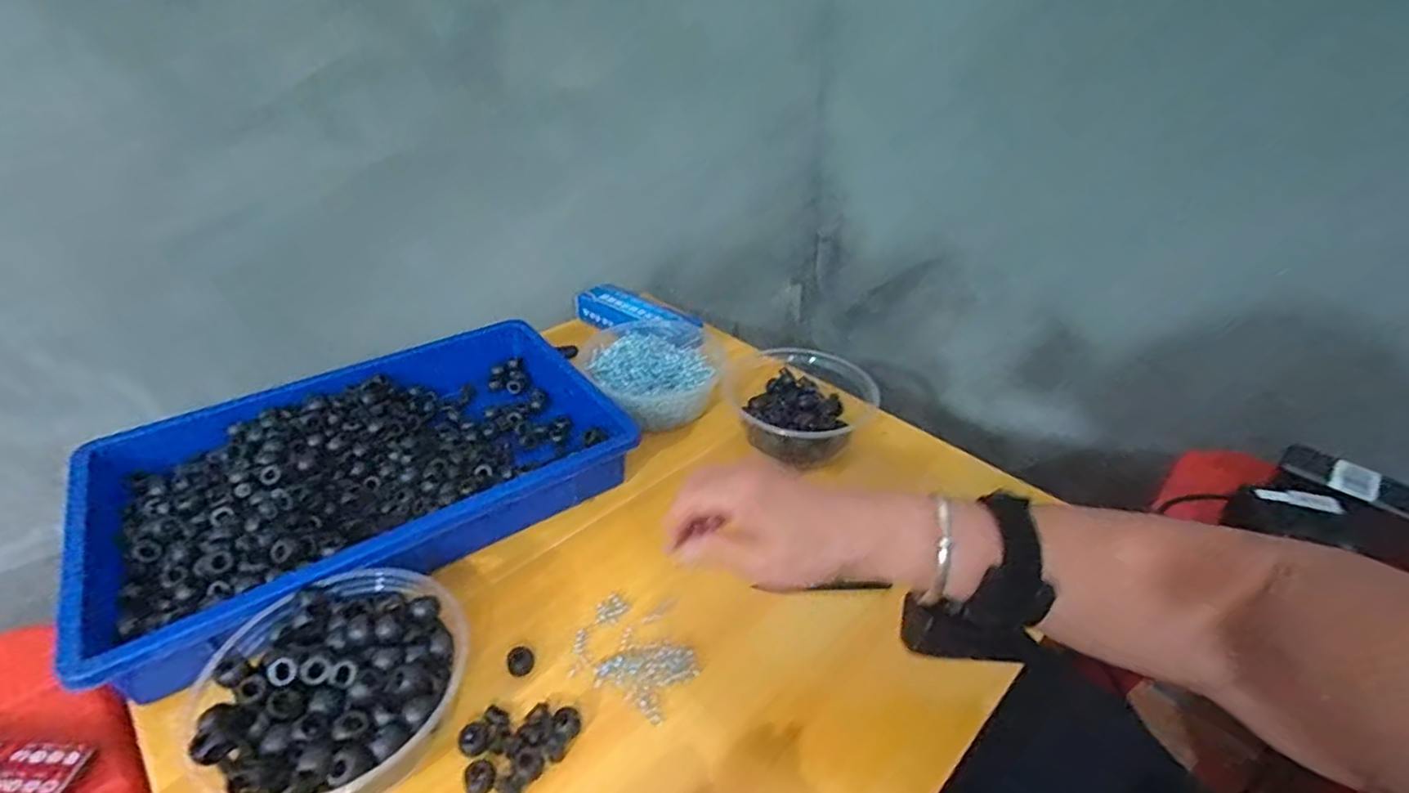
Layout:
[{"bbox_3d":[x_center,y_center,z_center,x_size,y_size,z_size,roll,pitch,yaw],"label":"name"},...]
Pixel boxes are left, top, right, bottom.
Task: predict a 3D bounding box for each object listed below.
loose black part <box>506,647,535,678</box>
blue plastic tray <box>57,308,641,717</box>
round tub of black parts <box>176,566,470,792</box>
[{"bbox_3d":[-0.117,0.168,0.407,0.017,0.013,0.014,-14,38,-22],"label":"loose black part"},{"bbox_3d":[-0.259,0.055,0.509,0.365,0.054,0.264,-20,40,-29],"label":"blue plastic tray"},{"bbox_3d":[-0.201,0.162,0.355,0.124,0.054,0.127,1,35,-1],"label":"round tub of black parts"}]

